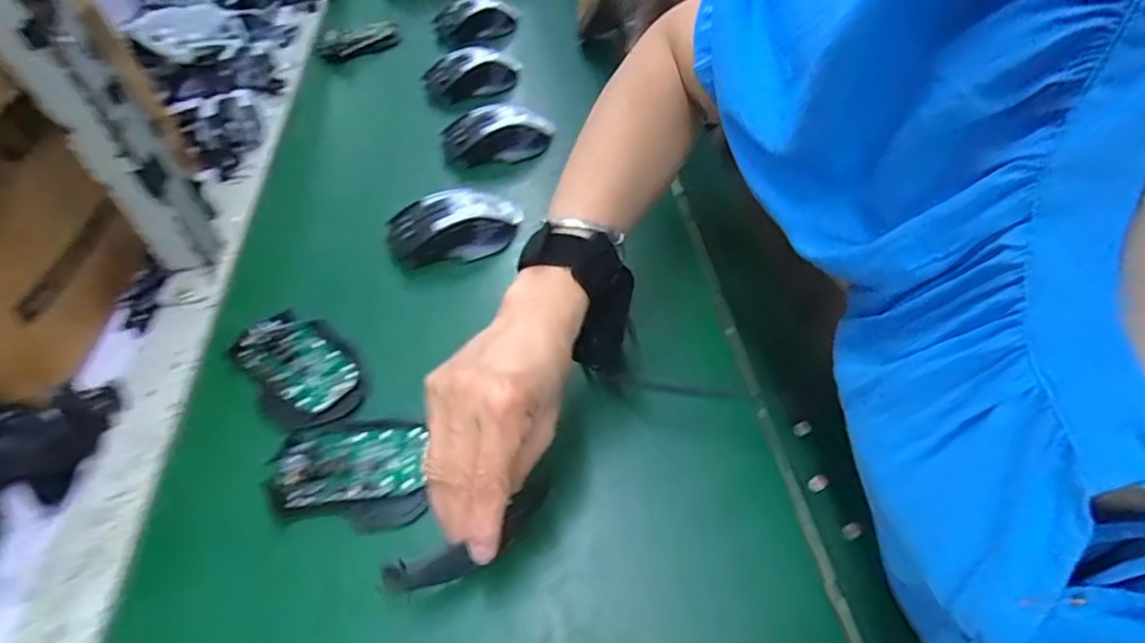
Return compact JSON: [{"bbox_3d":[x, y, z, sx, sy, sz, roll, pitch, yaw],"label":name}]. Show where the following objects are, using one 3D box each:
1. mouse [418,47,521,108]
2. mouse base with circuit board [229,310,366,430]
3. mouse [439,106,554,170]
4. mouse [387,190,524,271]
[{"bbox_3d":[-0.122,-0.298,0.718,0.116,0.031,0.068,-13,49,-5],"label":"mouse"},{"bbox_3d":[-0.201,0.031,0.438,0.068,0.021,0.107,-35,54,-22],"label":"mouse base with circuit board"},{"bbox_3d":[-0.078,-0.194,0.620,0.116,0.037,0.059,-12,49,-4],"label":"mouse"},{"bbox_3d":[-0.106,-0.085,0.534,0.115,0.038,0.059,-10,49,-2],"label":"mouse"}]

